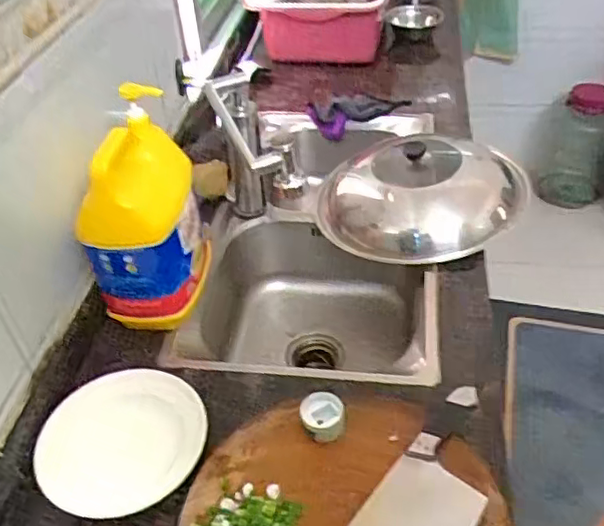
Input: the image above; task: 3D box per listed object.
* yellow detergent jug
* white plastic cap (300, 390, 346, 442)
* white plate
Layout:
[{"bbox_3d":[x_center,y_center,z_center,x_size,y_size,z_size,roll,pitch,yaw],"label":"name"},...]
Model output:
[{"bbox_3d":[-0.220,-0.068,0.889,0.122,0.281,0.177,2,42,7],"label":"yellow detergent jug"},{"bbox_3d":[0.025,0.184,0.743,0.053,0.043,0.044,-1,42,4],"label":"white plastic cap"},{"bbox_3d":[-0.210,0.200,0.742,0.181,0.024,0.186,-1,42,4],"label":"white plate"}]

